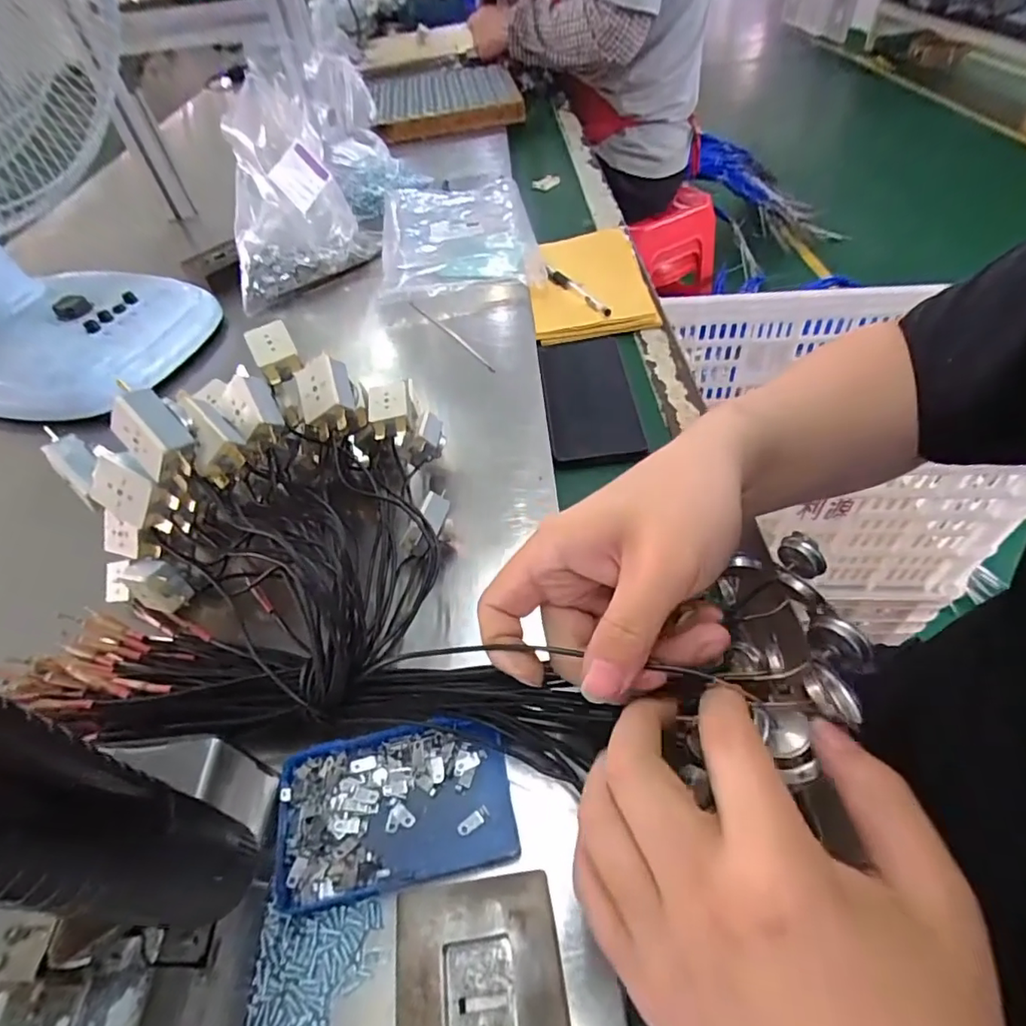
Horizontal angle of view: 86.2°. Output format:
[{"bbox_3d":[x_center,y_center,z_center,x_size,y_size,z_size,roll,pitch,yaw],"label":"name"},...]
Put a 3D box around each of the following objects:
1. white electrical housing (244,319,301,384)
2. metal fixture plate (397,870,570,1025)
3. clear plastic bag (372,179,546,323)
[{"bbox_3d":[-0.157,-0.106,0.360,0.026,0.018,0.043,-25,51,-14],"label":"white electrical housing"},{"bbox_3d":[-0.011,0.193,0.216,0.063,0.027,0.077,-9,49,-1],"label":"metal fixture plate"},{"bbox_3d":[-0.070,-0.347,0.678,0.182,0.024,0.318,-9,49,0],"label":"clear plastic bag"}]

